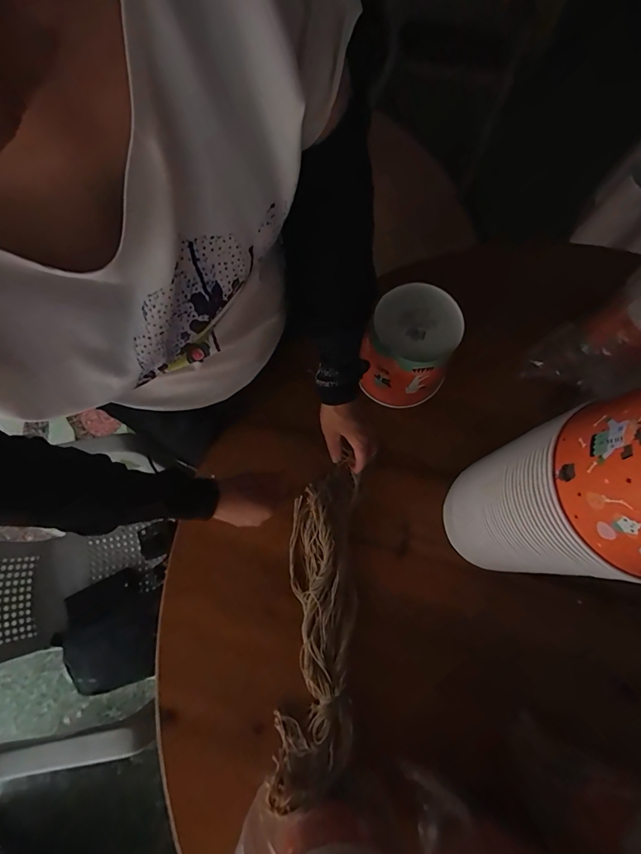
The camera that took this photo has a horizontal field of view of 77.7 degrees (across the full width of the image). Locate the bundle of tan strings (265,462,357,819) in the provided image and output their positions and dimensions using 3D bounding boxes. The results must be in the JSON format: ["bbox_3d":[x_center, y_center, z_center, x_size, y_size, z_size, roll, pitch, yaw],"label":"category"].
[{"bbox_3d":[-0.003,0.263,0.553,0.095,0.043,0.412,5,69,-1],"label":"bundle of tan strings"}]

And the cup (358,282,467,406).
[{"bbox_3d":[0.134,-0.121,0.623,0.125,0.132,0.134,1,71,-2],"label":"cup"}]

